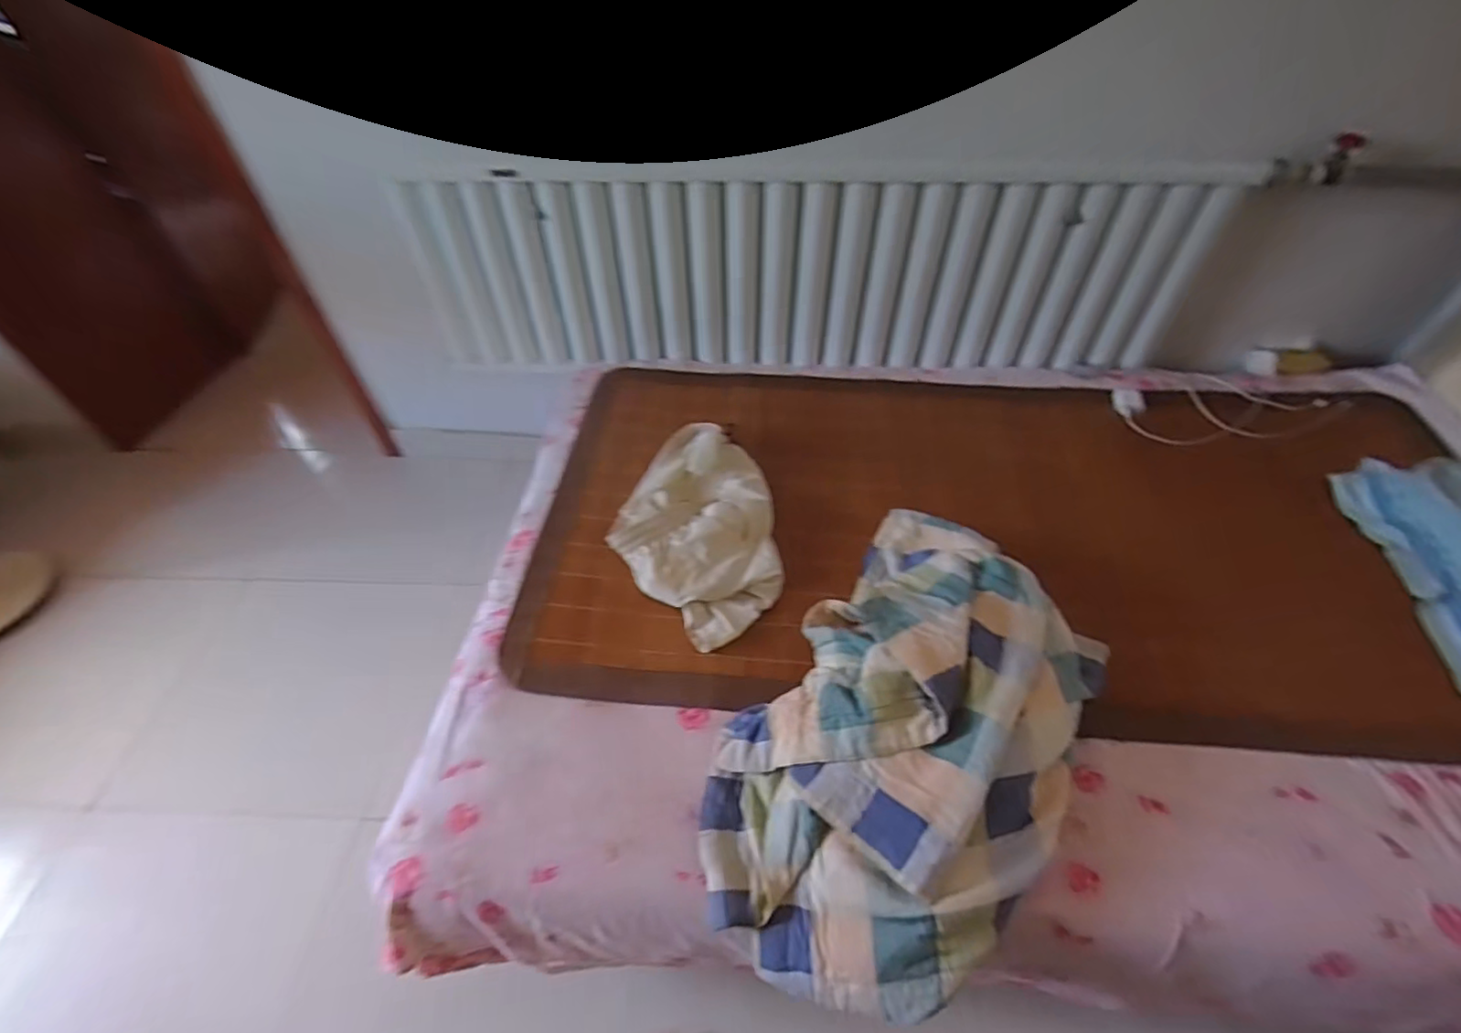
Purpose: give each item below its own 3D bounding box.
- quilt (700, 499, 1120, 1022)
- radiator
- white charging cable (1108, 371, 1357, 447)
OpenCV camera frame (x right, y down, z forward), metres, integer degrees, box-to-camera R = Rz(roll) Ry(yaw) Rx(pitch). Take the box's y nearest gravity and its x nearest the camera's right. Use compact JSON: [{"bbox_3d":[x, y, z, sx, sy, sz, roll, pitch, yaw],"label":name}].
[{"bbox_3d":[0.270,0.278,0.884,0.408,0.170,0.717,29,55,24],"label":"quilt"},{"bbox_3d":[0.182,-0.548,1.424,1.780,0.429,0.059,0,48,1],"label":"radiator"},{"bbox_3d":[1.178,-0.271,1.476,0.519,0.037,0.267,-9,49,-7],"label":"white charging cable"}]

